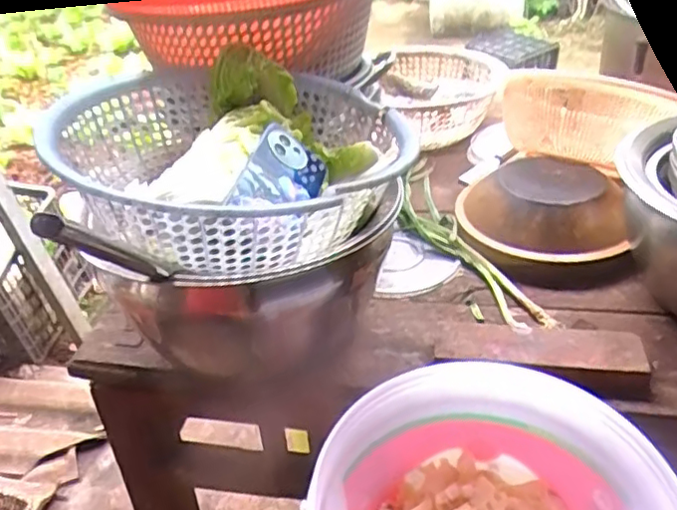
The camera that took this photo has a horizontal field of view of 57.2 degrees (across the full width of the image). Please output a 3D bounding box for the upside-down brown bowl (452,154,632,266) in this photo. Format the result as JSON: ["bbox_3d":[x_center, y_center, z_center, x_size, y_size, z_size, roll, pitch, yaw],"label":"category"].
[{"bbox_3d":[0.250,-0.063,0.772,0.185,0.066,0.171,-2,36,1],"label":"upside-down brown bowl"}]

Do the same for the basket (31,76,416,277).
[{"bbox_3d":[-0.098,-0.098,0.618,0.315,0.092,0.362,-12,37,-13],"label":"basket"}]

